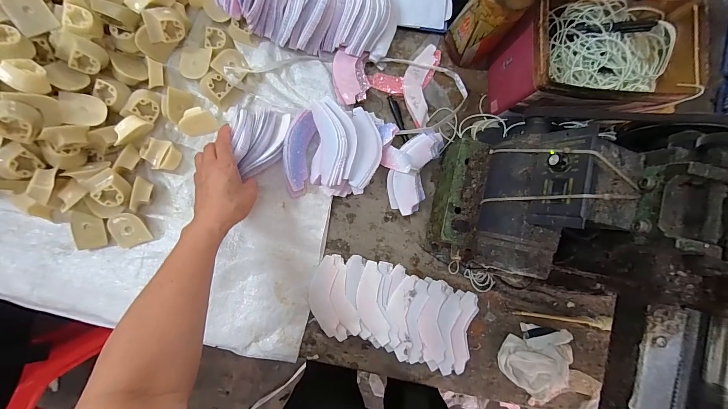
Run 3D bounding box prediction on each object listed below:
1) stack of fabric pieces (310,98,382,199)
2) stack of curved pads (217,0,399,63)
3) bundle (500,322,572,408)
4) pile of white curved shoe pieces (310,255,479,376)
[{"bbox_3d":[-0.024,-0.080,0.474,0.100,0.050,0.128,2,88,-6],"label":"stack of fabric pieces"},{"bbox_3d":[-0.080,-0.290,0.470,0.252,0.044,0.121,3,87,-6],"label":"stack of curved pads"},{"bbox_3d":[0.266,0.251,0.506,0.100,0.034,0.118,13,86,-6],"label":"bundle"},{"bbox_3d":[0.047,0.160,0.489,0.255,0.023,0.124,21,86,-5],"label":"pile of white curved shoe pieces"}]

